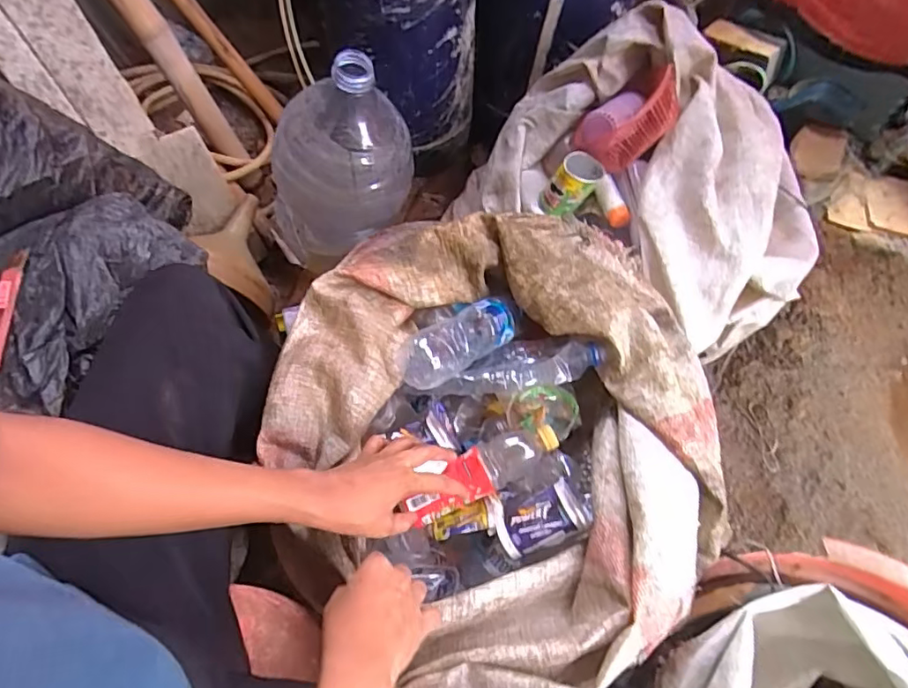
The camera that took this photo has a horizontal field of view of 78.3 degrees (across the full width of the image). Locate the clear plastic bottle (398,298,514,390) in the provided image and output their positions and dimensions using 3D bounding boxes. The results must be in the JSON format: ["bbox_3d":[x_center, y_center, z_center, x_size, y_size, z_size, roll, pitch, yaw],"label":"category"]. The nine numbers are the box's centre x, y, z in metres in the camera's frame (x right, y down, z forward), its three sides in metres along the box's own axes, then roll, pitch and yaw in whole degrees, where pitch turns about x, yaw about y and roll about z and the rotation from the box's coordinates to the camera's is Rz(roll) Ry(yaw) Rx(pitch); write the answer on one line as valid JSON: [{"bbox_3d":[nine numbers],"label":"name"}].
[{"bbox_3d":[0.009,-0.004,0.677,0.163,0.072,0.062,-30,69,-36],"label":"clear plastic bottle"}]

